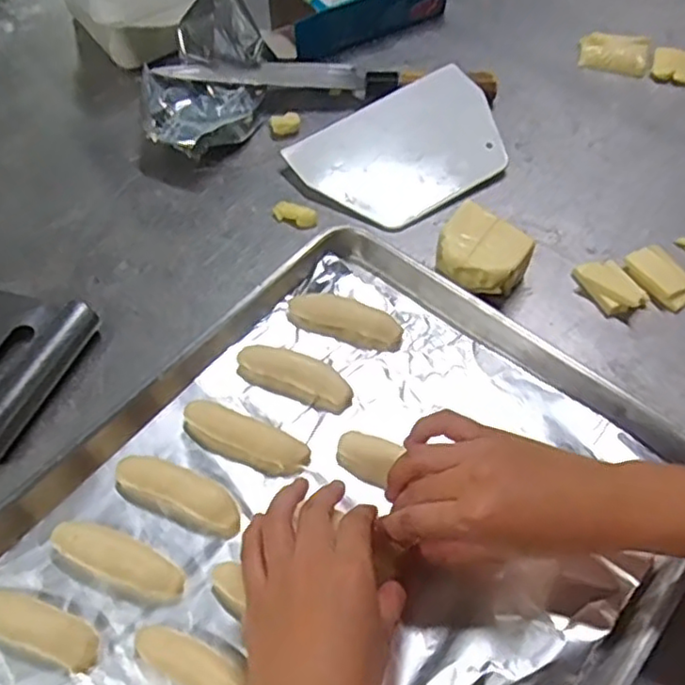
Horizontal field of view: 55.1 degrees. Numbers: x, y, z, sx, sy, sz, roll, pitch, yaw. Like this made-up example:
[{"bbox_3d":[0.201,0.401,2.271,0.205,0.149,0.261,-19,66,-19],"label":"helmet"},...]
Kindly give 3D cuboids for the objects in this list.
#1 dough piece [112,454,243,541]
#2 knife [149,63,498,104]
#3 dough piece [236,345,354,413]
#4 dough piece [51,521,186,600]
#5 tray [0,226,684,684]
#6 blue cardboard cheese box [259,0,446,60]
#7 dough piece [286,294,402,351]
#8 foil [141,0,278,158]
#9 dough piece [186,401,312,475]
[{"bbox_3d":[-0.104,0.096,0.415,0.084,0.017,0.029,19,59,13],"label":"dough piece"},{"bbox_3d":[-0.013,-0.251,0.632,0.315,0.032,0.040,3,57,3],"label":"knife"},{"bbox_3d":[-0.033,0.022,0.462,0.084,0.015,0.026,18,59,12],"label":"dough piece"},{"bbox_3d":[-0.133,0.131,0.394,0.083,0.018,0.026,21,59,13],"label":"dough piece"},{"bbox_3d":[-0.029,0.138,0.383,0.339,0.029,0.447,37,64,22],"label":"tray"},{"bbox_3d":[0.012,-0.358,0.691,0.197,0.053,0.075,-24,60,-15],"label":"blue cardboard cheese box"},{"bbox_3d":[0.002,-0.016,0.486,0.085,0.015,0.027,16,58,10],"label":"dough piece"},{"bbox_3d":[-0.131,-0.245,0.610,0.105,0.078,0.165,11,58,7],"label":"foil"},{"bbox_3d":[-0.066,0.063,0.437,0.089,0.014,0.024,20,59,13],"label":"dough piece"}]

